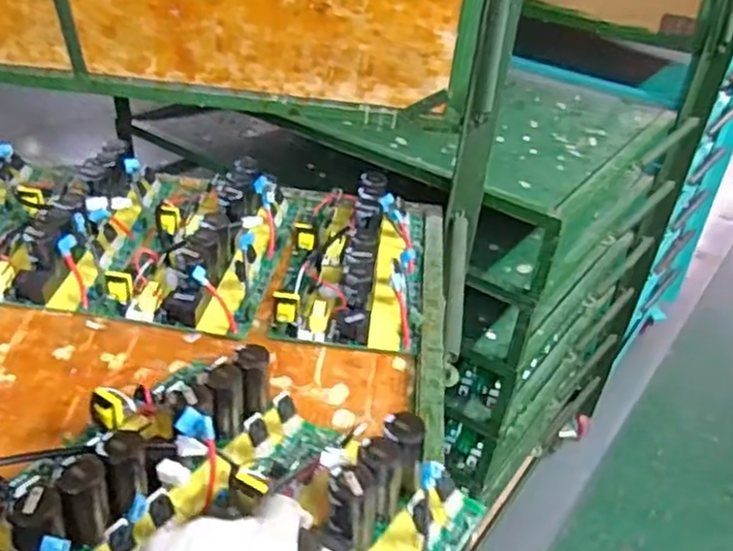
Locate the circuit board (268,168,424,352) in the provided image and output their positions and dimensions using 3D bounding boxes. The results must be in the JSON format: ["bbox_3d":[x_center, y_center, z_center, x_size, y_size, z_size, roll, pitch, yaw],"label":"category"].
[{"bbox_3d":[-0.009,-0.025,0.716,0.141,0.062,0.245,7,34,1],"label":"circuit board"}]

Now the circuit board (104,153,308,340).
[{"bbox_3d":[-0.171,-0.041,0.717,0.161,0.058,0.265,8,34,2],"label":"circuit board"}]

